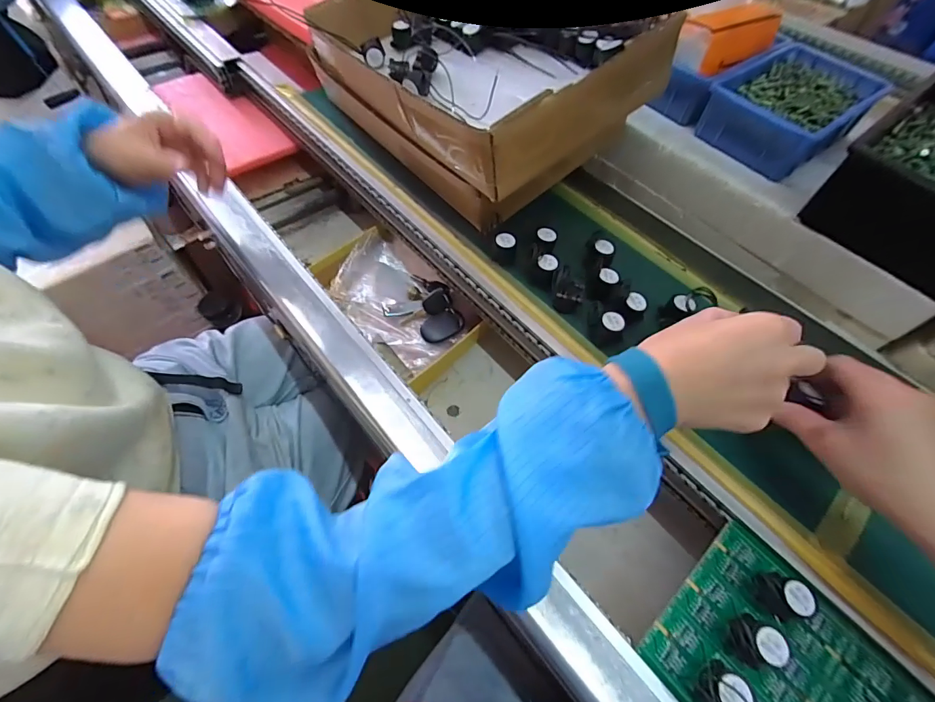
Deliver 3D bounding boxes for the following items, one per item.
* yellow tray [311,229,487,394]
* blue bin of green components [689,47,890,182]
[{"bbox_3d":[-0.089,-0.069,0.536,0.124,0.034,0.224,-34,66,-22],"label":"yellow tray"},{"bbox_3d":[0.395,-0.288,0.503,0.201,0.066,0.139,-33,66,-21],"label":"blue bin of green components"}]

